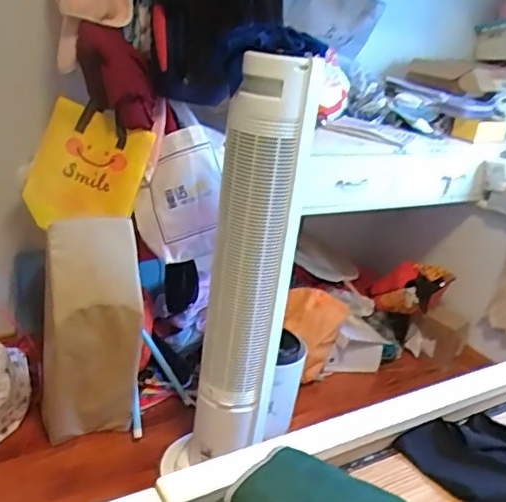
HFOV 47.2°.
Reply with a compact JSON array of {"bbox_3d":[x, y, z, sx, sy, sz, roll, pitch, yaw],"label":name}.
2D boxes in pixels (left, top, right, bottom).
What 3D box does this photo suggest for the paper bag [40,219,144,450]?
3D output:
[{"bbox_3d":[-0.400,0.219,1.445,0.234,0.566,0.110,-2,25,-22],"label":"paper bag"}]

